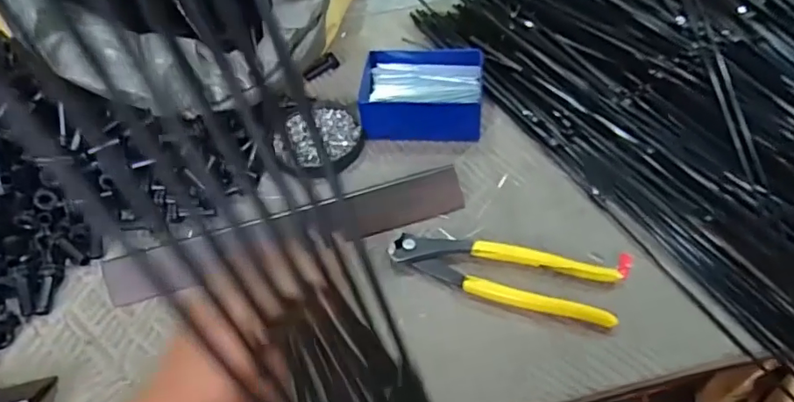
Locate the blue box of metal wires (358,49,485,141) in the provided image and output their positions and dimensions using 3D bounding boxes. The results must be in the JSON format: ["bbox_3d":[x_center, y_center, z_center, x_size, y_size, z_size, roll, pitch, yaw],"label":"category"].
[{"bbox_3d":[0.025,-0.098,0.503,0.111,0.044,0.082,0,51,6],"label":"blue box of metal wires"}]

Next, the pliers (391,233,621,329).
[{"bbox_3d":[0.075,0.052,0.391,0.160,0.011,0.044,10,52,14],"label":"pliers"}]

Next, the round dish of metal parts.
[{"bbox_3d":[-0.071,-0.057,0.497,0.078,0.015,0.076,-3,50,4],"label":"round dish of metal parts"}]

